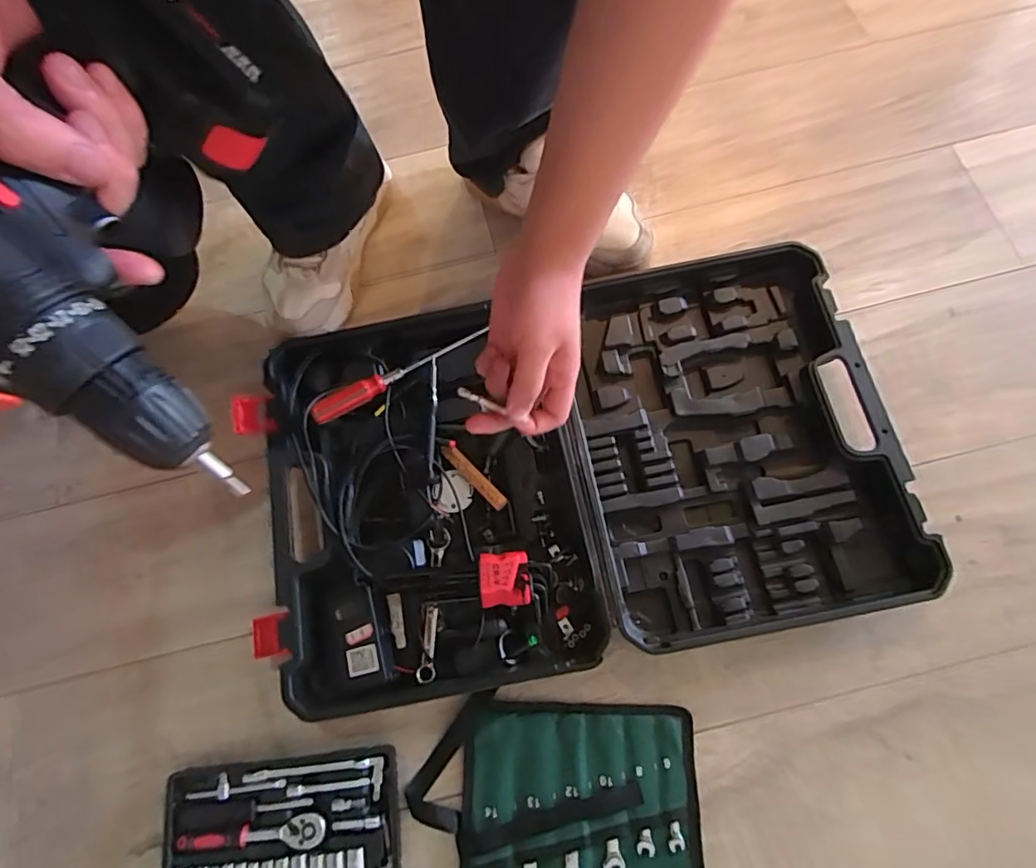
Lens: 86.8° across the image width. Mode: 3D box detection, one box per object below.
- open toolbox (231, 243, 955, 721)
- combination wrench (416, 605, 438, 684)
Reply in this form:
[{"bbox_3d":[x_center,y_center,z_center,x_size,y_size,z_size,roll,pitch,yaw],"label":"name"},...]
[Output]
[{"bbox_3d":[0.058,0.035,0.632,0.711,0.076,0.434,-12,71,0],"label":"open toolbox"},{"bbox_3d":[-0.094,0.219,0.573,0.017,0.009,0.074,-2,72,3],"label":"combination wrench"}]

